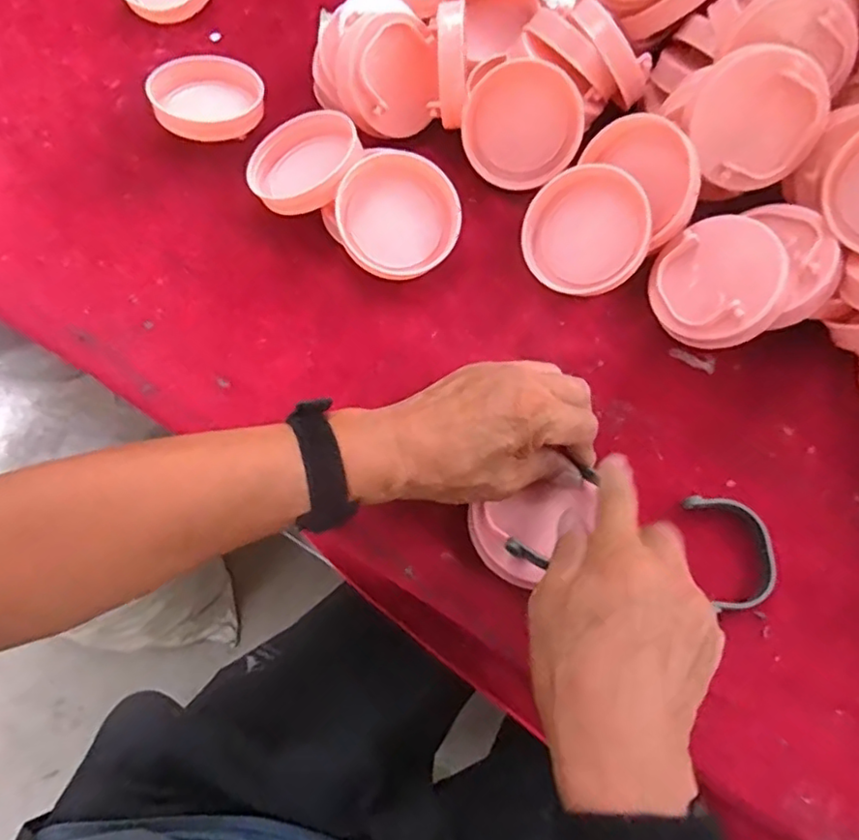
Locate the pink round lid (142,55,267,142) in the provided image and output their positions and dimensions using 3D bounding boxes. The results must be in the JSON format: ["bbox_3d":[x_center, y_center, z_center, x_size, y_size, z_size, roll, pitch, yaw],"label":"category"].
[{"bbox_3d":[-0.188,-0.270,0.528,0.089,0.035,0.086,0,70,1],"label":"pink round lid"}]

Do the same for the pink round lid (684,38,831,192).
[{"bbox_3d":[0.234,-0.215,0.437,0.086,0.014,0.090,5,119,10],"label":"pink round lid"}]

